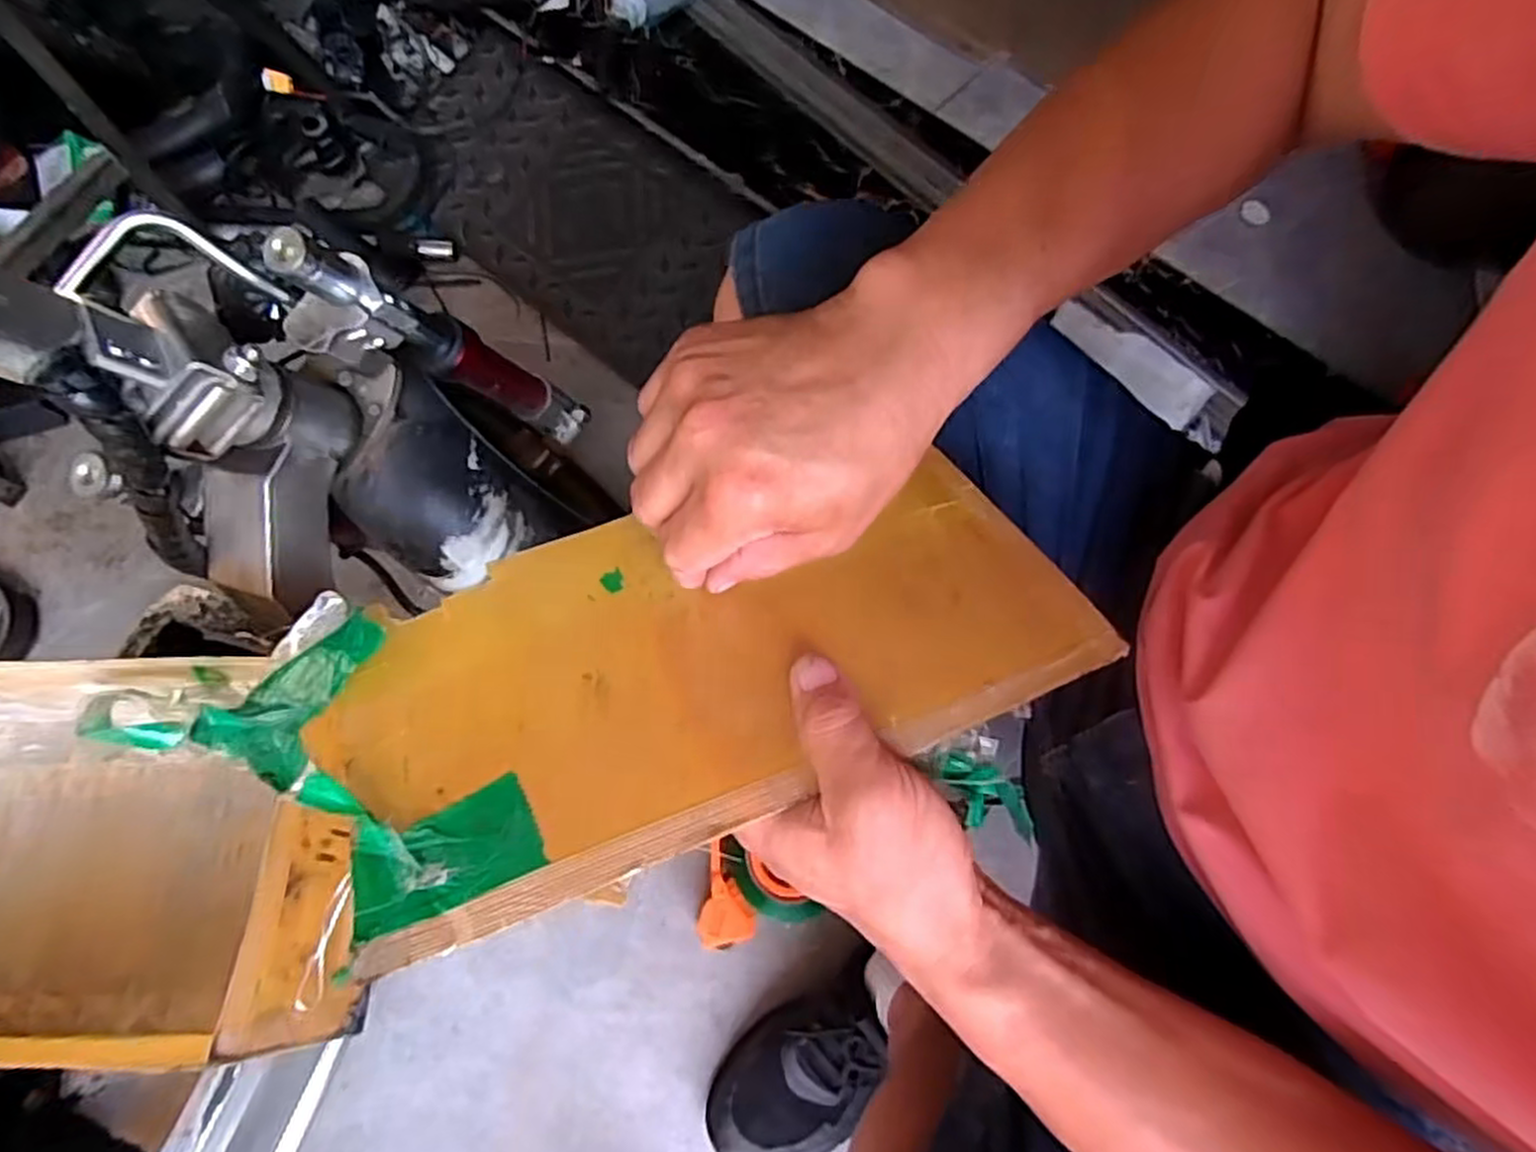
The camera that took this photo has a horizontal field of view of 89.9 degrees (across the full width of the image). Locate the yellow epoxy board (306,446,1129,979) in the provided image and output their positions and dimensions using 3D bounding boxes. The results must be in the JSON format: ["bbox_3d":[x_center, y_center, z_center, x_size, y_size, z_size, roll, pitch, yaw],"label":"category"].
[{"bbox_3d":[-0.024,0.029,0.344,0.316,0.008,0.168,-21,53,-16],"label":"yellow epoxy board"}]

